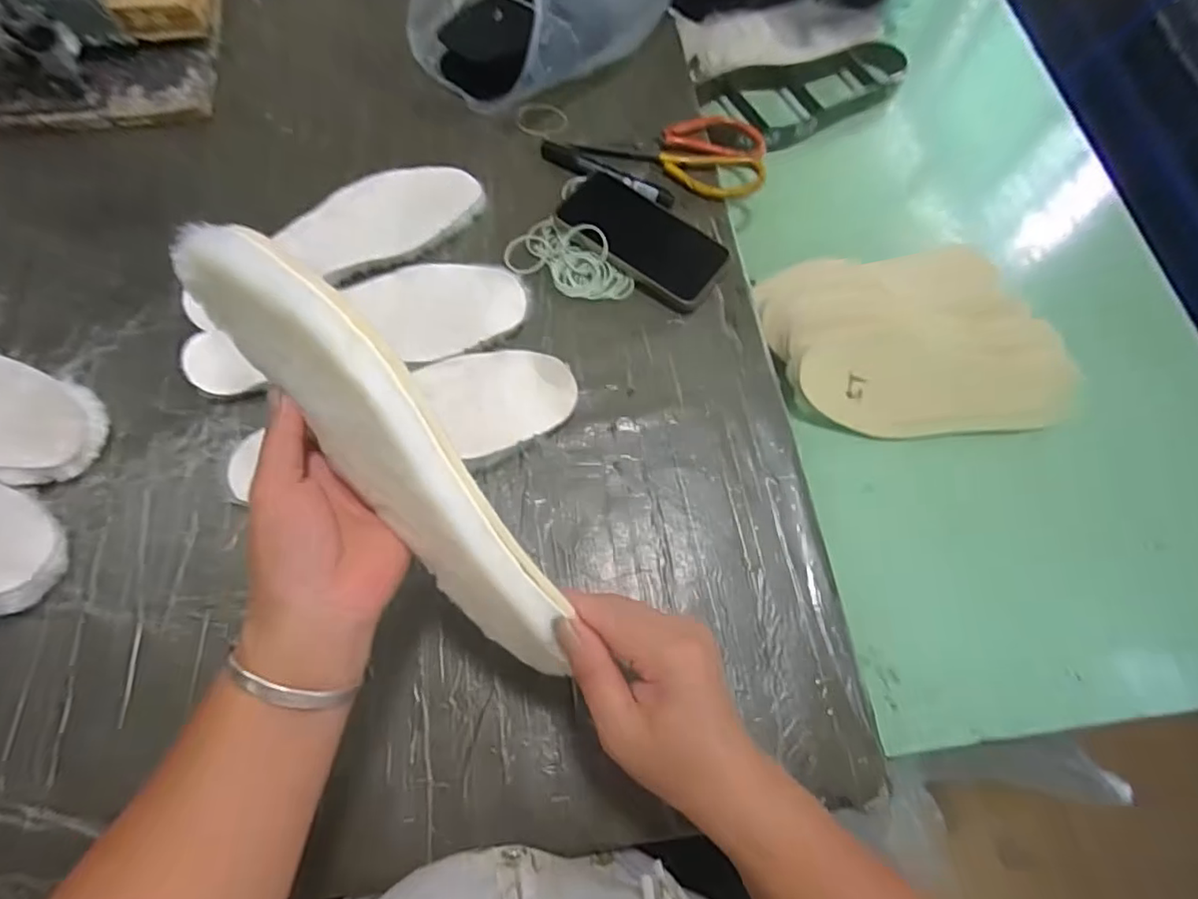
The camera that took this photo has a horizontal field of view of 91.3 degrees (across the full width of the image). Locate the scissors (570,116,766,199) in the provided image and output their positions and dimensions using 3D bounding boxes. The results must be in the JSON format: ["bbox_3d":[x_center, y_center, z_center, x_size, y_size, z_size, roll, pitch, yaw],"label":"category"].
[{"bbox_3d":[0.077,-0.309,0.591,0.189,0.018,0.095,18,68,3],"label":"scissors"}]

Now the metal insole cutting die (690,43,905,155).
[{"bbox_3d":[0.251,-0.434,0.704,0.247,0.030,0.117,-32,73,-14],"label":"metal insole cutting die"}]

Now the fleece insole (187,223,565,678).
[{"bbox_3d":[-0.101,0.008,0.282,0.253,0.076,0.020,55,40,-13],"label":"fleece insole"}]

